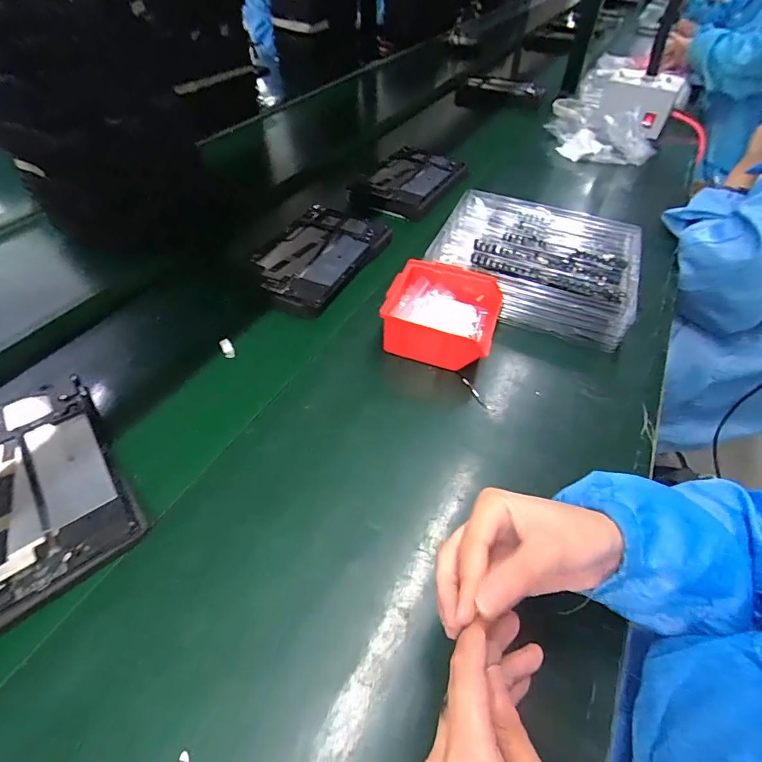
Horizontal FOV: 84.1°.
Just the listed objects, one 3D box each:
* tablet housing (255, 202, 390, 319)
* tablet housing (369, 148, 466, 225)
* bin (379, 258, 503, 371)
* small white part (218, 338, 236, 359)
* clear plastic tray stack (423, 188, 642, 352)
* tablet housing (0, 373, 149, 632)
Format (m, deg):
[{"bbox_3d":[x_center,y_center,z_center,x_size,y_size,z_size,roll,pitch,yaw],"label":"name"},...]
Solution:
[{"bbox_3d":[-0.101,-0.200,0.669,0.161,0.021,0.252,23,52,18],"label":"tablet housing"},{"bbox_3d":[0.059,-0.408,0.856,0.159,0.021,0.247,27,53,21],"label":"tablet housing"},{"bbox_3d":[0.079,-0.086,0.549,0.139,0.060,0.131,17,51,12],"label":"bin"},{"bbox_3d":[-0.202,-0.043,0.557,0.014,0.009,0.030,-26,54,-21],"label":"small white part"},{"bbox_3d":[0.227,-0.182,0.633,0.273,0.059,0.236,19,54,13],"label":"clear plastic tray stack"},{"bbox_3d":[-0.349,0.102,0.415,0.162,0.010,0.252,-34,56,-26],"label":"tablet housing"}]

